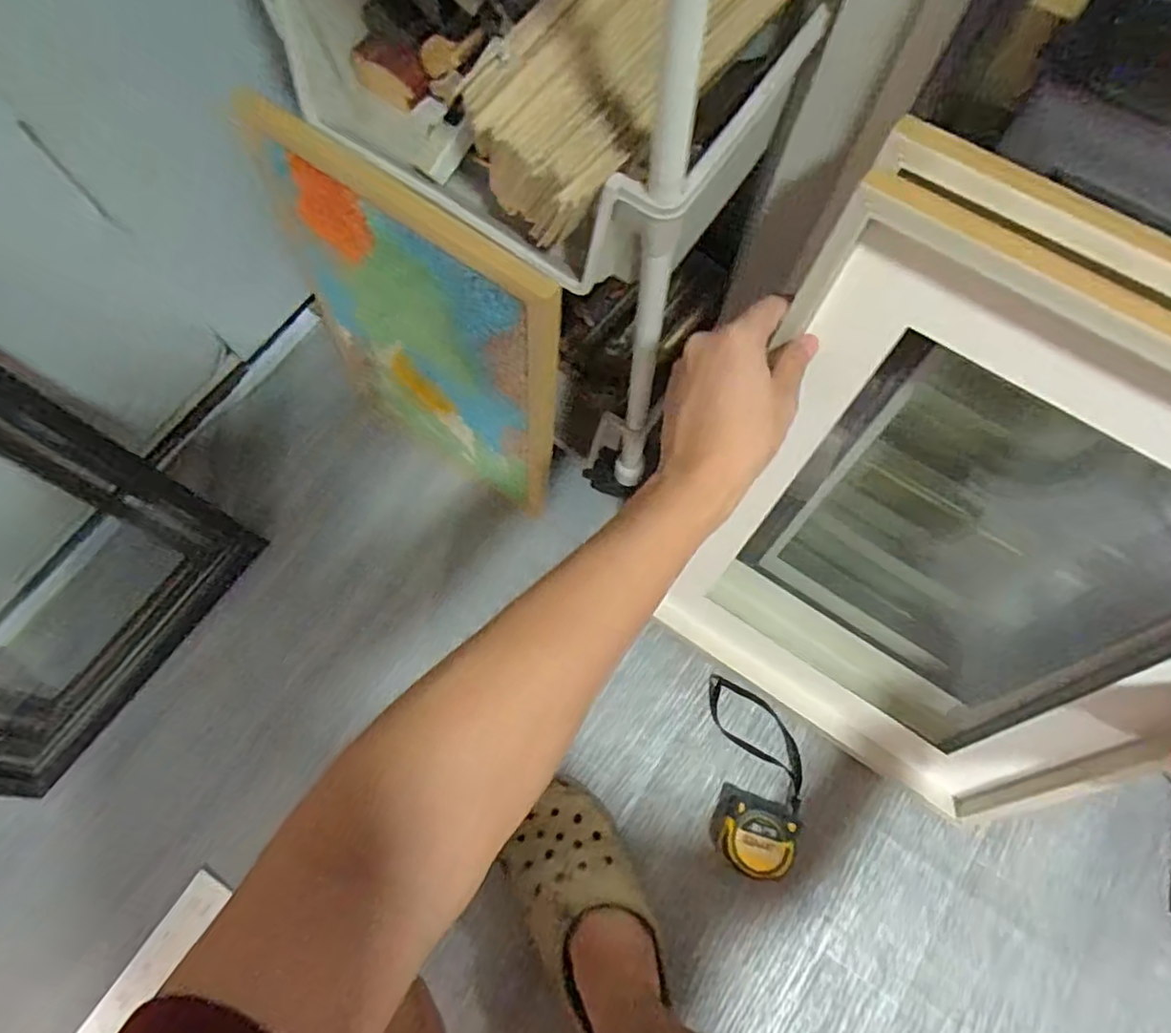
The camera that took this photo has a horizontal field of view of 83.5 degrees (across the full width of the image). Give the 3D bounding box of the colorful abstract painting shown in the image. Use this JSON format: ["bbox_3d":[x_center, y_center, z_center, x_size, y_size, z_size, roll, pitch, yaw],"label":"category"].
[{"bbox_3d":[-0.150,-0.157,0.584,0.283,0.351,0.019,35,68,11],"label":"colorful abstract painting"}]

